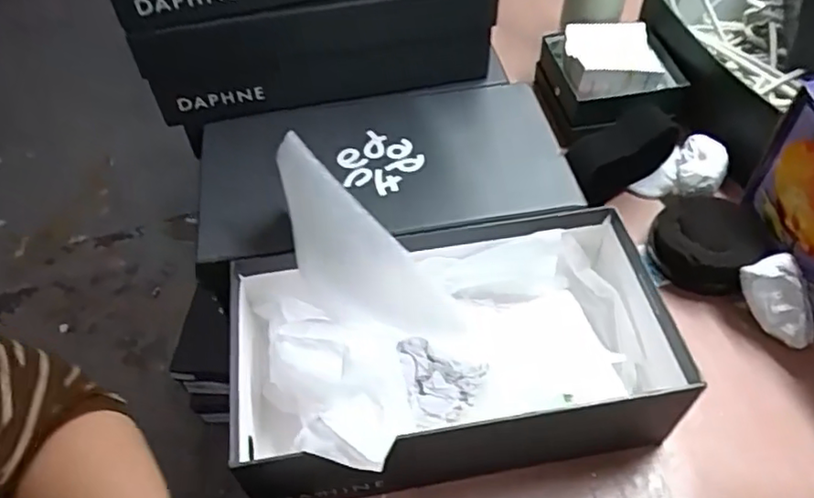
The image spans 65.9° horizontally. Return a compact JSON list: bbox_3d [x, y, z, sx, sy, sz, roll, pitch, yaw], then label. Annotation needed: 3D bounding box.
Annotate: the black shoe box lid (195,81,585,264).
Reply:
[{"bbox_3d":[-0.023,-0.072,0.522,0.294,0.023,0.162,-9,52,-4],"label":"black shoe box lid"}]

